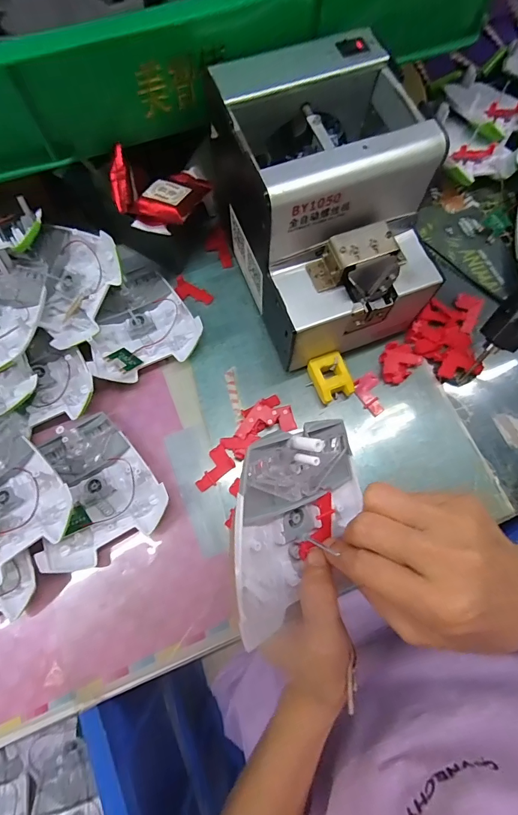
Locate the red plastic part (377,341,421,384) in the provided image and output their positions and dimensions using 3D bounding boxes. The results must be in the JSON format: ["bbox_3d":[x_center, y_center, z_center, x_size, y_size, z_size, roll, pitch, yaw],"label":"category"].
[{"bbox_3d":[0.127,-0.042,0.340,0.040,0.008,0.033,-39,79,-11],"label":"red plastic part"}]

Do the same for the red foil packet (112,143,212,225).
[{"bbox_3d":[-0.084,-0.182,0.306,0.068,0.044,0.075,25,75,7],"label":"red foil packet"}]

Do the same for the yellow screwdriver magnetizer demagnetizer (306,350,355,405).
[{"bbox_3d":[0.063,-0.025,0.331,0.032,0.021,0.040,-20,76,-7],"label":"yellow screwdriver magnetizer demagnetizer"}]

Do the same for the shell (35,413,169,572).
[{"bbox_3d":[-0.134,0.063,0.299,0.095,0.025,0.105,-28,77,-9],"label":"shell"}]

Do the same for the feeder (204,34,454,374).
[{"bbox_3d":[0.053,-0.149,0.299,0.118,0.144,0.170,-19,76,-7],"label":"feeder"}]

